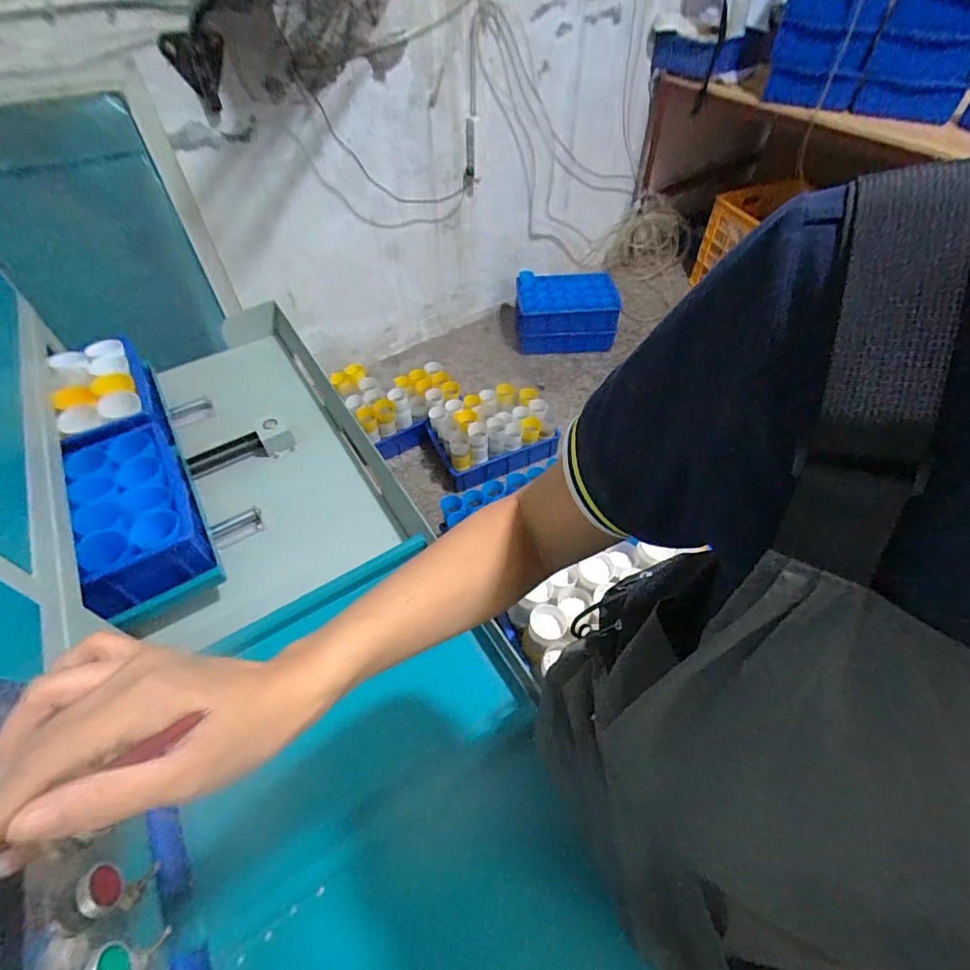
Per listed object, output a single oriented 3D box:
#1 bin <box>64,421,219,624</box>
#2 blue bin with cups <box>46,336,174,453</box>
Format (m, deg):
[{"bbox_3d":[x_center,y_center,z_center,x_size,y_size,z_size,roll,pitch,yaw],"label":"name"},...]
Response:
[{"bbox_3d":[-0.529,0.031,0.745,0.150,0.089,0.310,-26,56,-18],"label":"bin"},{"bbox_3d":[-0.663,-0.145,0.862,0.136,0.093,0.266,-27,56,-19],"label":"blue bin with cups"}]

